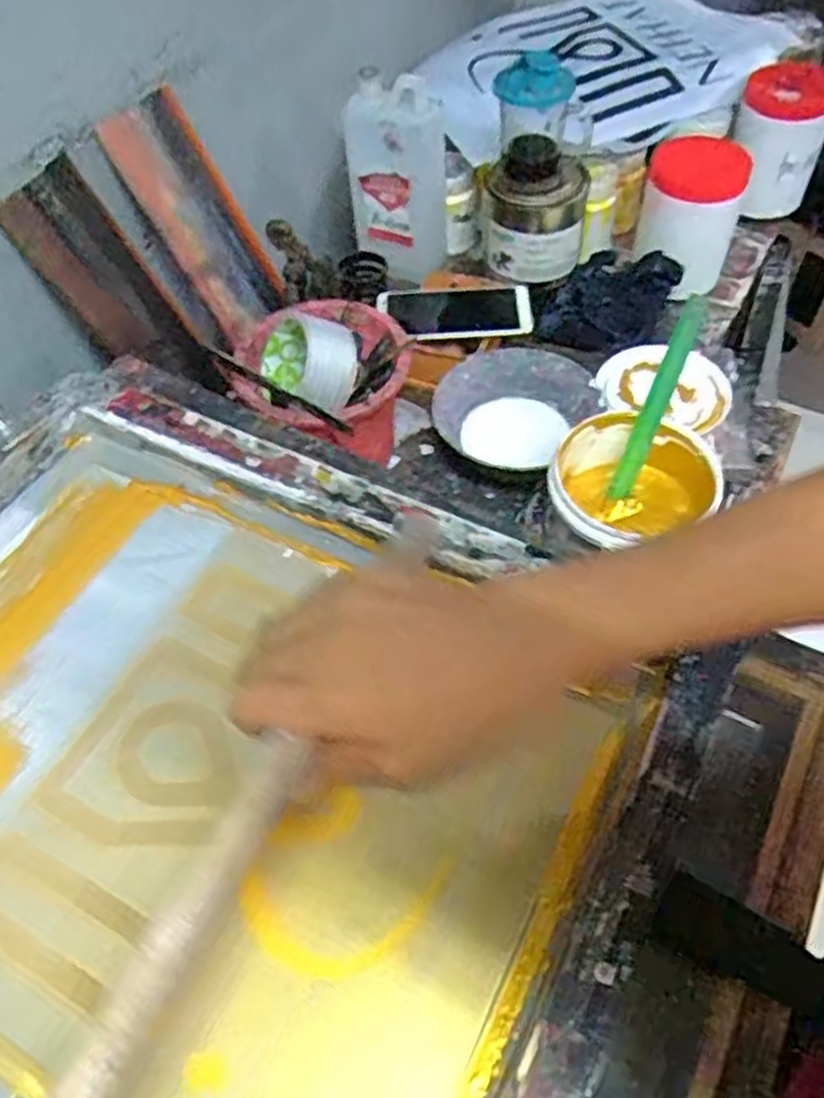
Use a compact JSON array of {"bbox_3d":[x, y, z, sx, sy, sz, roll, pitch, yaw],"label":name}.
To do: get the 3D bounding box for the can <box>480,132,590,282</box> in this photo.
[{"bbox_3d":[0.132,-0.368,0.835,0.108,0.119,0.108,1,52,-2],"label":"can"}]

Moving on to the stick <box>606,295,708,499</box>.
[{"bbox_3d":[0.197,-0.120,0.625,0.017,0.163,0.009,23,13,15],"label":"stick"}]

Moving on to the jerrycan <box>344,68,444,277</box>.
[{"bbox_3d":[-0.014,-0.418,0.880,0.106,0.217,0.070,13,53,18],"label":"jerrycan"}]

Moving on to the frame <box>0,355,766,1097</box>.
[{"bbox_3d":[-0.126,0.117,0.415,0.484,0.048,0.442,24,60,19],"label":"frame"}]

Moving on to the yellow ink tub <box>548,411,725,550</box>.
[{"bbox_3d":[0.167,-0.035,0.623,0.111,0.084,0.119,17,57,15],"label":"yellow ink tub"}]

